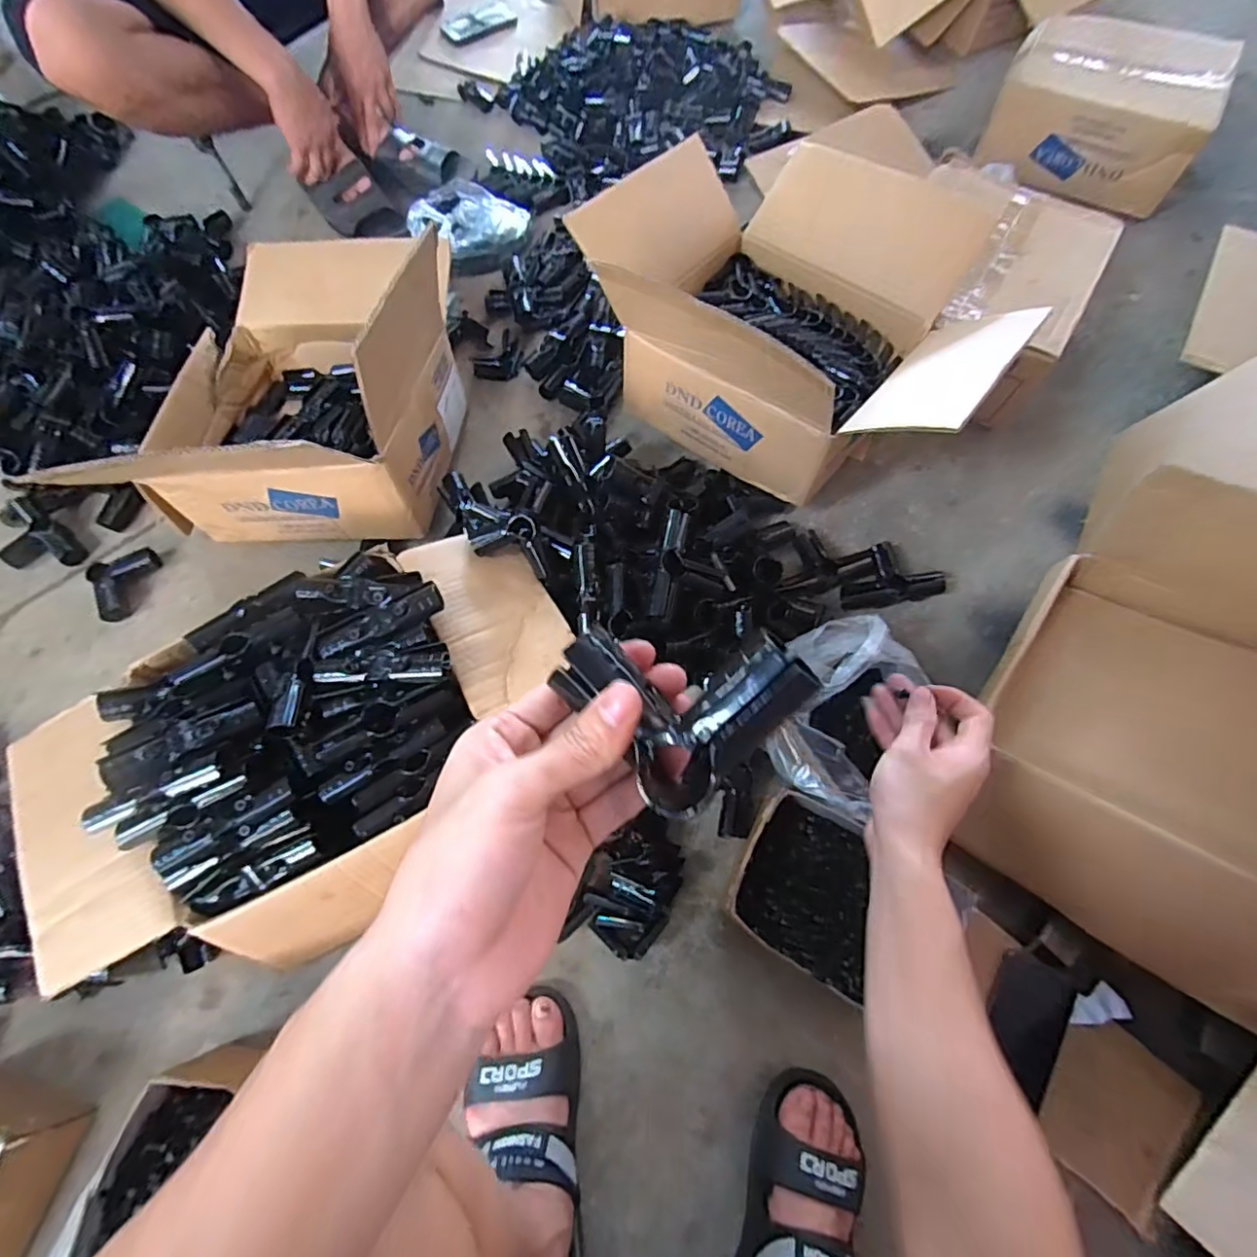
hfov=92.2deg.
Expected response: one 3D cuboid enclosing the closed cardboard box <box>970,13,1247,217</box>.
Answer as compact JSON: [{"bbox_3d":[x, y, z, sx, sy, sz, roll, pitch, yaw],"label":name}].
[{"bbox_3d":[0.859,-0.947,1.106,0.341,0.137,0.290,28,71,12],"label":"closed cardboard box"}]

